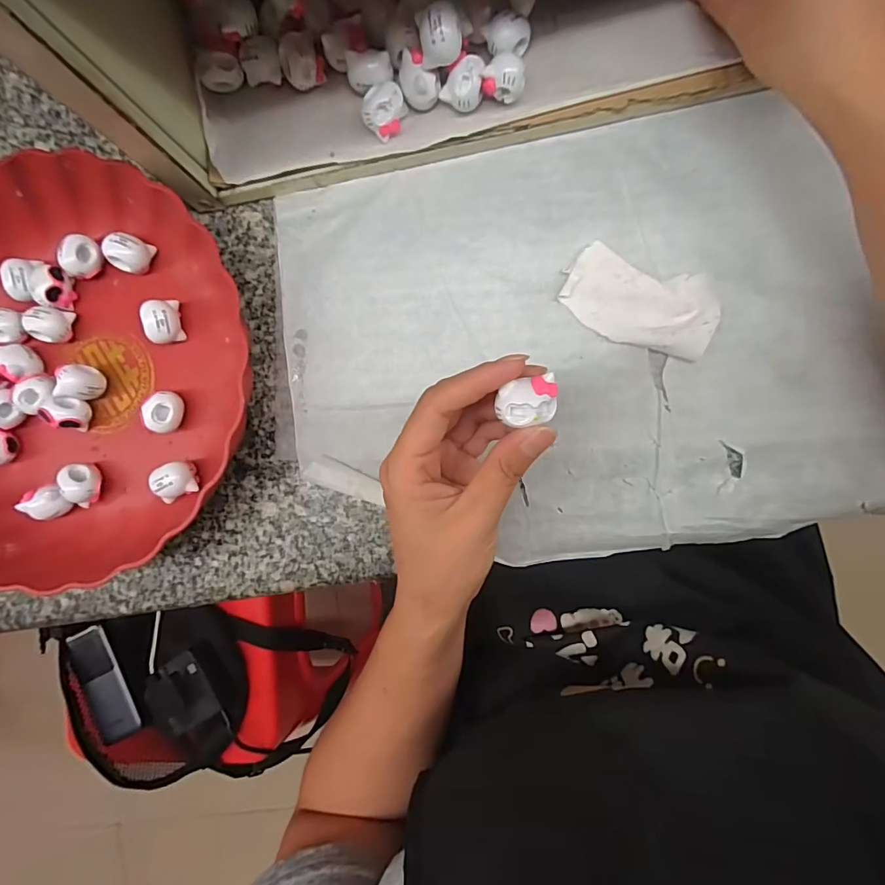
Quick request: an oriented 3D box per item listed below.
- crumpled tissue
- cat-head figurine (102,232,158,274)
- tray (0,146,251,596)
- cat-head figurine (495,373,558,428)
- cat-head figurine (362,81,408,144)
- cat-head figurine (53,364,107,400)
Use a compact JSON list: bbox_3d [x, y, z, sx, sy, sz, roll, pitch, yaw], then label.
[{"bbox_3d":[0.108,-0.078,0.264,0.081,0.011,0.044,21,94,7],"label":"crumpled tissue"},{"bbox_3d":[-0.194,-0.117,0.296,0.018,0.021,0.021,27,94,7],"label":"cat-head figurine"},{"bbox_3d":[-0.235,-0.040,0.292,0.219,0.045,0.245,-2,91,8],"label":"tray"},{"bbox_3d":[0.035,-0.017,0.197,0.026,0.009,0.019,-12,89,8],"label":"cat-head figurine"},{"bbox_3d":[-0.032,-0.183,0.265,0.020,0.021,0.023,3,91,8],"label":"cat-head figurine"},{"bbox_3d":[-0.224,-0.037,0.298,0.016,0.029,0.021,7,92,8],"label":"cat-head figurine"}]

